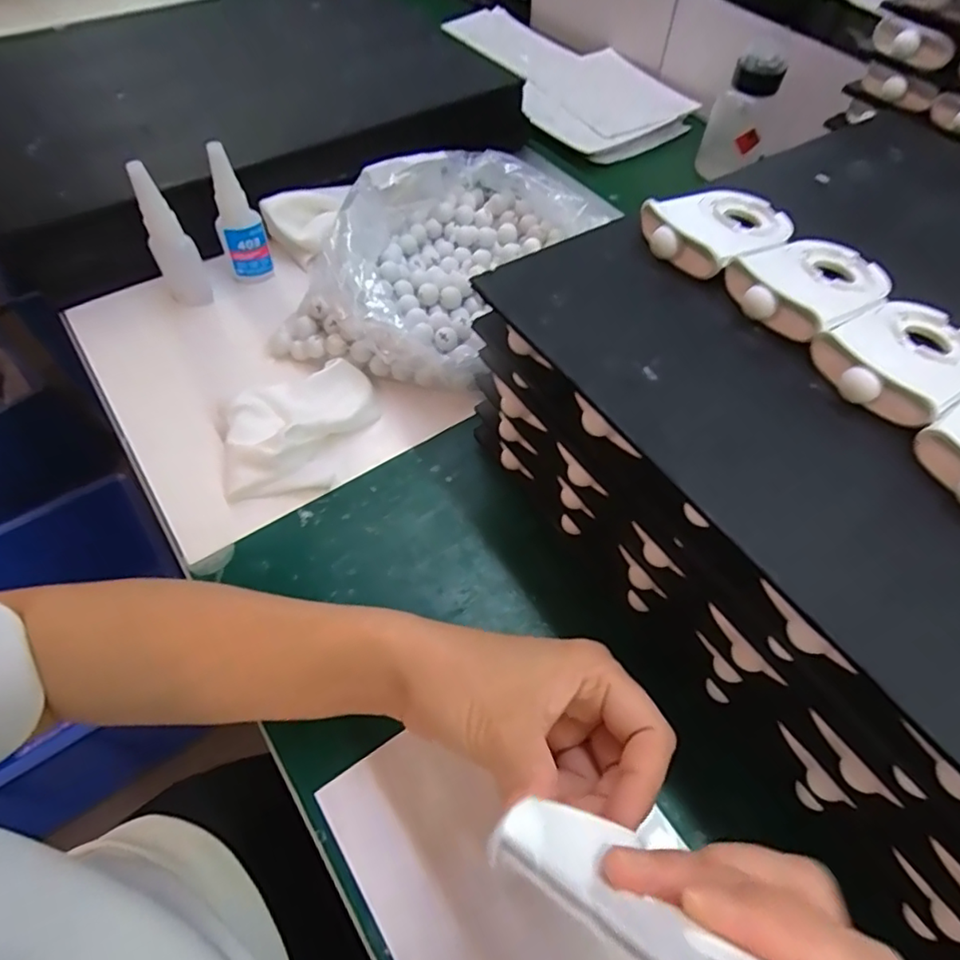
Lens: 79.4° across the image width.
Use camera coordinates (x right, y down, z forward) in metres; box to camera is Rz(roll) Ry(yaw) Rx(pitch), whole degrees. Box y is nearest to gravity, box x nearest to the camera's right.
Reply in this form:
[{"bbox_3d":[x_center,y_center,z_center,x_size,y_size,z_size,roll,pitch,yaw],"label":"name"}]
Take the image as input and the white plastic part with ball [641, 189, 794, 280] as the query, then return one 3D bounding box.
[{"bbox_3d":[0.131,-0.142,0.315,0.090,0.013,0.058,-30,63,-20],"label":"white plastic part with ball"}]

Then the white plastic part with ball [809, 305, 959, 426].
[{"bbox_3d":[0.195,-0.059,0.262,0.087,0.016,0.057,-31,63,-21],"label":"white plastic part with ball"}]

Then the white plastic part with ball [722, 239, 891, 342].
[{"bbox_3d":[0.166,-0.103,0.290,0.087,0.016,0.057,-31,63,-21],"label":"white plastic part with ball"}]

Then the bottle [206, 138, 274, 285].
[{"bbox_3d":[-0.185,-0.197,0.440,0.032,0.103,0.026,-17,59,-13],"label":"bottle"}]

